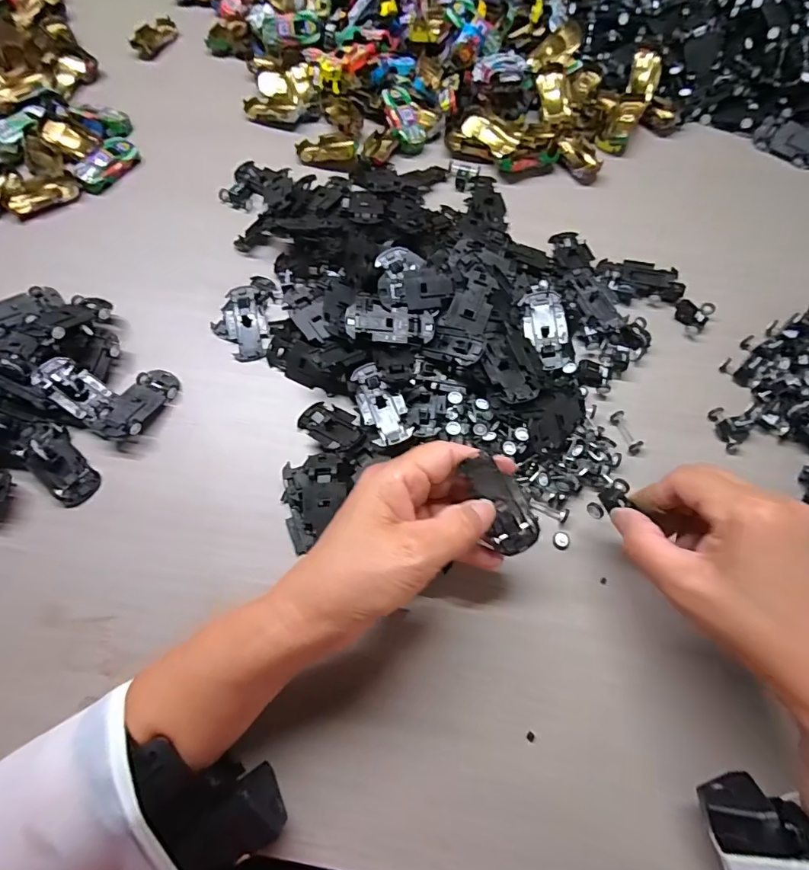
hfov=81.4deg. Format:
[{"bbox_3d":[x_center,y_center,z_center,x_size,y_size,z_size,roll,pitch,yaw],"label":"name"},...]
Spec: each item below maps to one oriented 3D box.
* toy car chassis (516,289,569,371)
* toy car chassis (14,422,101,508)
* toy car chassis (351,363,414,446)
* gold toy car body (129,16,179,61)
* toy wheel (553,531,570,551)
[{"bbox_3d":[0.109,-0.081,0.365,0.030,0.012,0.067,-2,67,-1],"label":"toy car chassis"},{"bbox_3d":[-0.244,0.021,0.333,0.031,0.017,0.062,-35,87,-14],"label":"toy car chassis"},{"bbox_3d":[-0.016,-0.022,0.334,0.030,0.009,0.064,-19,69,-8],"label":"toy car chassis"},{"bbox_3d":[-0.288,-0.459,0.542,0.037,0.011,0.066,13,68,5],"label":"gold toy car body"},{"bbox_3d":[0.107,0.071,0.318,0.012,0.004,0.012,0,67,0],"label":"toy wheel"}]

